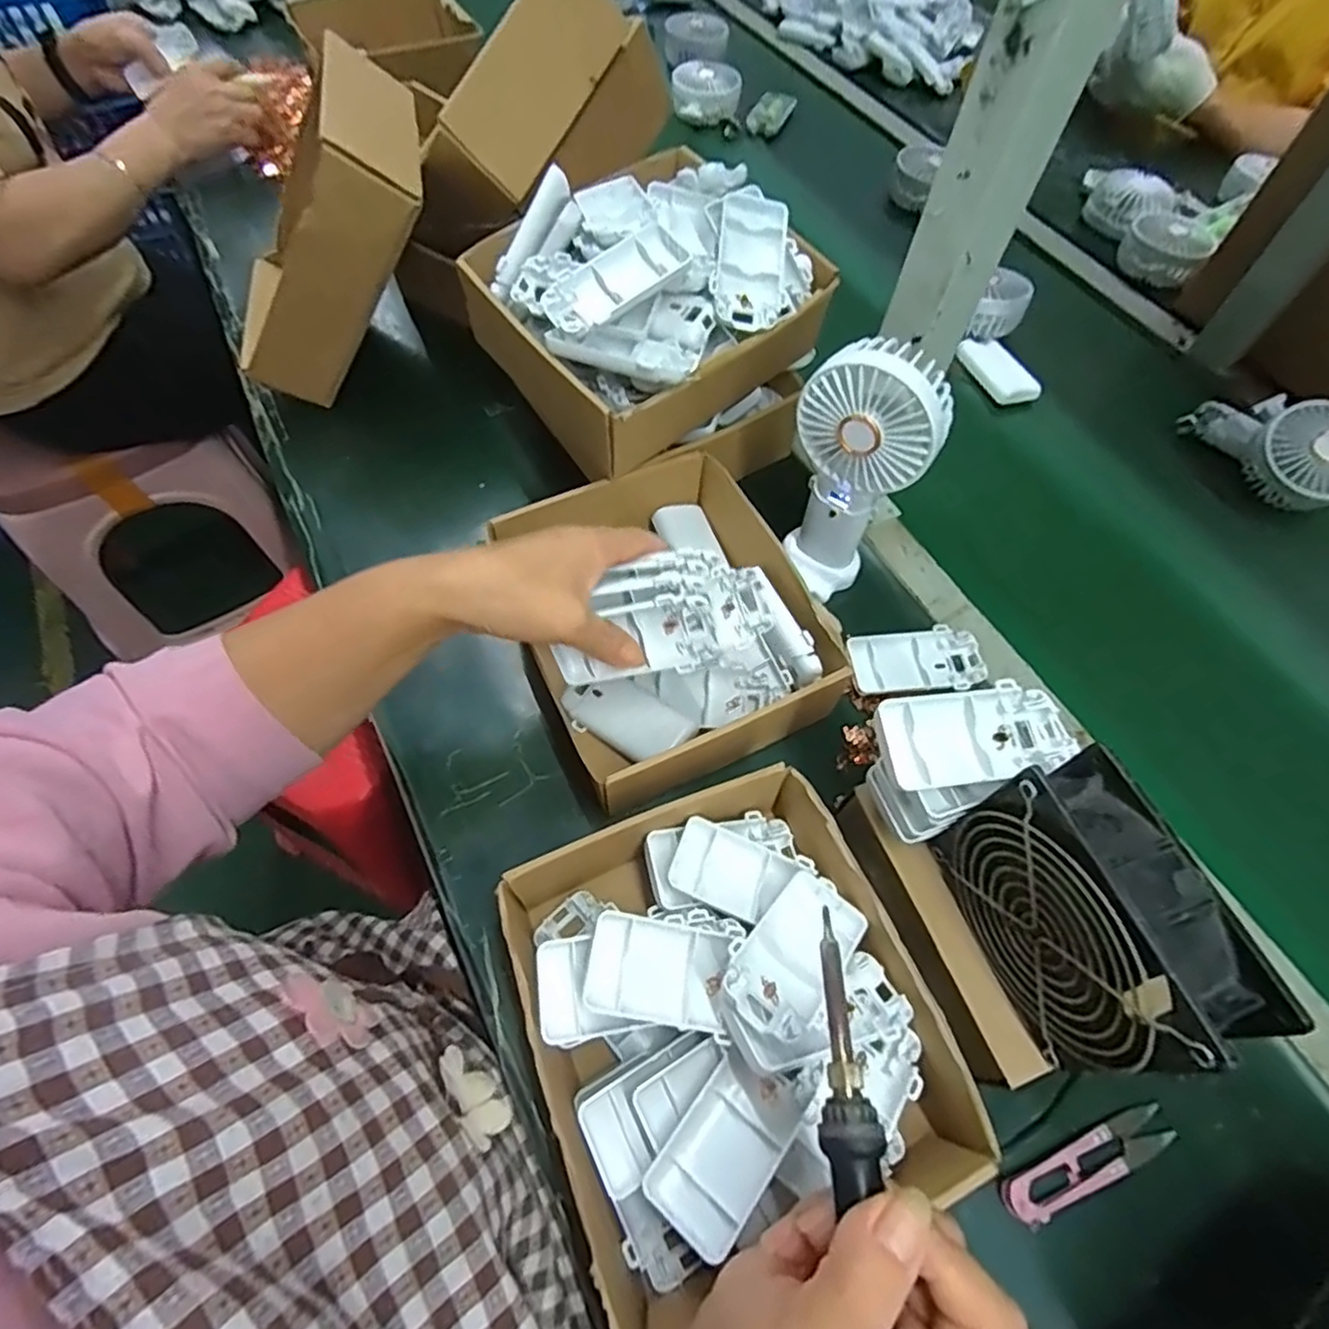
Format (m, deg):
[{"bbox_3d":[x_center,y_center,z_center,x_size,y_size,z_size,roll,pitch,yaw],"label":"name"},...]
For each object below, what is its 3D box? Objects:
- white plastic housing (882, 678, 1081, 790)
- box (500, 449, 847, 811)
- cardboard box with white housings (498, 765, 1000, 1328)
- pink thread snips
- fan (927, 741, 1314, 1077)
[{"bbox_3d":[0.159,0.036,0.339,0.101,0.018,0.045,-9,62,-7],"label":"white plastic housing"},{"bbox_3d":[0.003,-0.029,0.469,0.184,0.071,0.216,-23,65,-14],"label":"box"},{"bbox_3d":[0.032,0.178,0.348,0.188,0.078,0.204,-19,64,-12],"label":"cardboard box with white housings"},{"bbox_3d":[0.224,0.265,0.355,0.102,0.016,0.022,-18,63,-11],"label":"pink thread snips"},{"bbox_3d":[0.190,0.114,0.307,0.045,0.111,0.117,-17,63,-11],"label":"fan"}]

